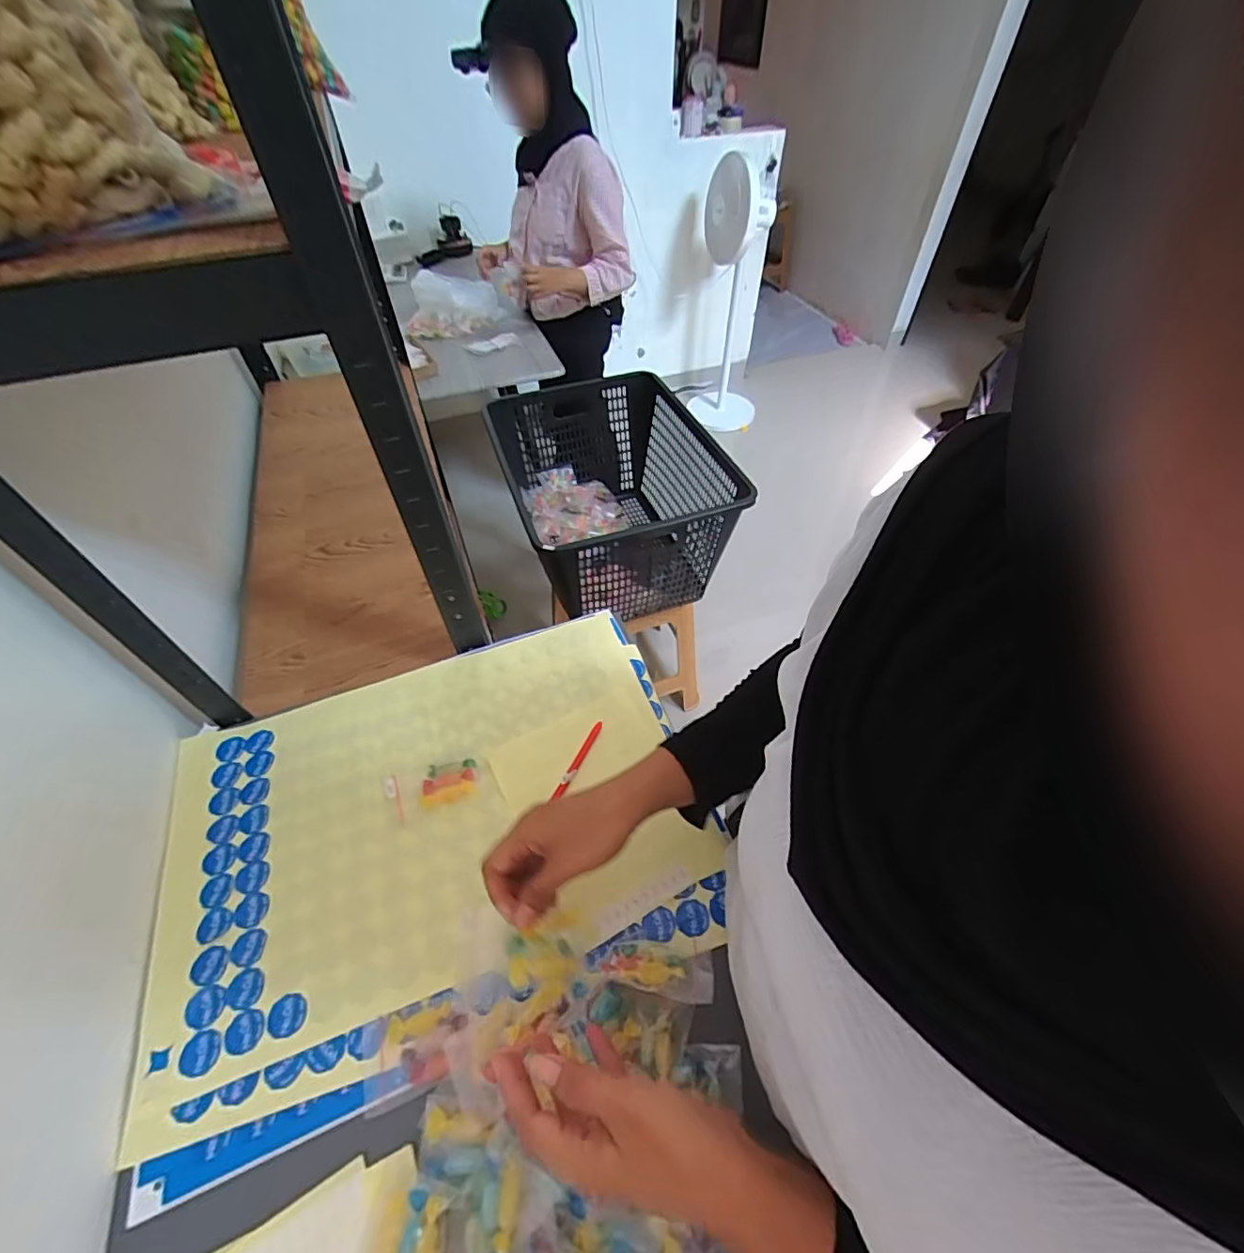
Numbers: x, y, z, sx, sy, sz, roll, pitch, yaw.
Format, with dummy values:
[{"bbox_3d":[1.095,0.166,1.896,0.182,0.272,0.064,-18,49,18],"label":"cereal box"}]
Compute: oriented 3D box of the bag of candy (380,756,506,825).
[{"bbox_3d":[-0.174,0.156,0.521,0.108,0.008,0.053,-9,51,-7],"label":"bag of candy"}]

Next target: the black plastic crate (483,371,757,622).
[{"bbox_3d":[-0.011,-0.264,1.130,0.366,0.293,0.478,-16,52,-13],"label":"black plastic crate"}]

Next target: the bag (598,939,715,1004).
[{"bbox_3d":[0.026,0.263,0.418,0.086,0.023,0.036,8,51,7],"label":"bag"}]

